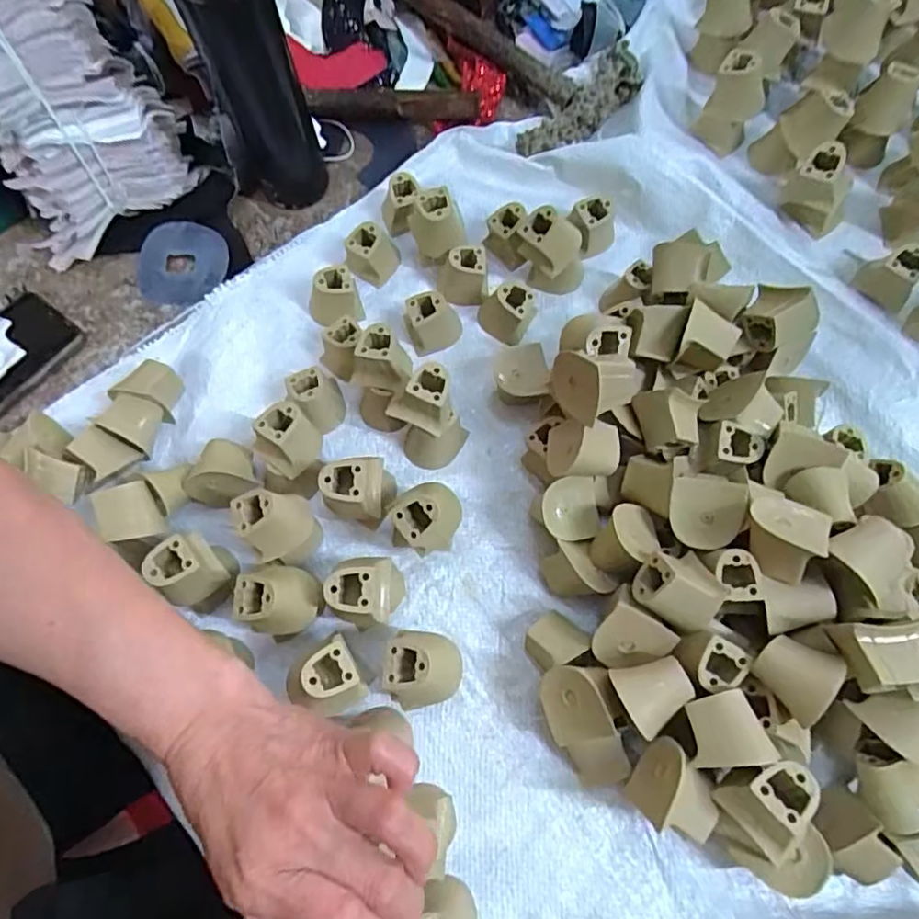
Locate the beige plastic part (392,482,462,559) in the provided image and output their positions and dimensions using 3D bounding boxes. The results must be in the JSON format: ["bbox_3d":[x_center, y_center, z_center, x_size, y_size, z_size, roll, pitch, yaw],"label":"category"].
[{"bbox_3d":[-0.025,0.043,0.425,0.054,0.070,0.042,-38,74,-12],"label":"beige plastic part"}]

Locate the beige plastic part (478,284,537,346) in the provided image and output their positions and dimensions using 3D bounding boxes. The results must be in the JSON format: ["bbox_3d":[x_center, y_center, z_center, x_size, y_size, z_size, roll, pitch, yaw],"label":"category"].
[{"bbox_3d":[0.038,-0.122,0.498,0.042,0.040,0.032,21,72,9],"label":"beige plastic part"}]

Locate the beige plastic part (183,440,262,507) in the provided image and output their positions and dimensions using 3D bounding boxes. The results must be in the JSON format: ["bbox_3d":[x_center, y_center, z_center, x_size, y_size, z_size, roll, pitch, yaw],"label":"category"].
[{"bbox_3d":[-0.176,0.009,0.453,0.049,0.042,0.044,-15,70,-4],"label":"beige plastic part"}]

